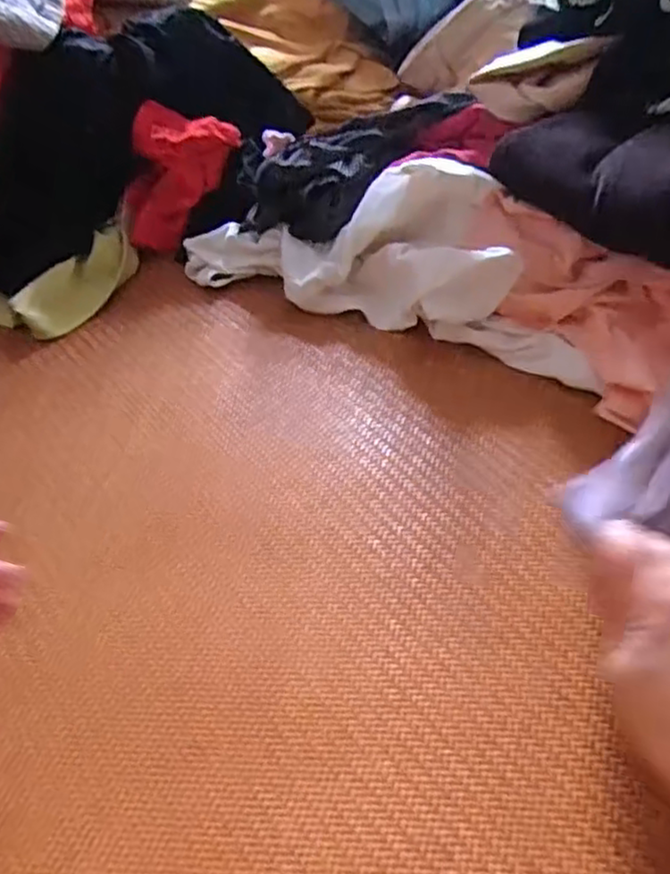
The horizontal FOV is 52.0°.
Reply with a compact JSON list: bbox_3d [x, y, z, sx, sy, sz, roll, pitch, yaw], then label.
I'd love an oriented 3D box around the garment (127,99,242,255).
[{"bbox_3d":[-0.149,-0.240,0.649,0.087,0.123,0.050,11,18,-11],"label":"garment"}]

